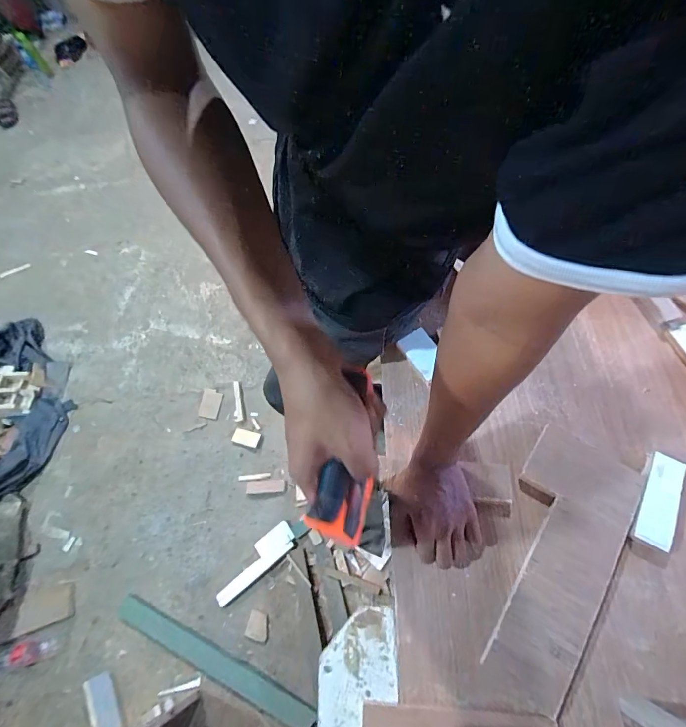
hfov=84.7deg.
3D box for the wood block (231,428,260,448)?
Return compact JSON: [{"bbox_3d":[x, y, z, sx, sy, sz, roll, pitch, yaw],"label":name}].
[{"bbox_3d":[-0.345,0.264,1.340,0.096,0.014,0.054,14,65,9],"label":"wood block"}]

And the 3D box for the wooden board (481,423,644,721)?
[{"bbox_3d":[0.249,0.218,0.439,0.119,0.018,0.292,28,73,19],"label":"wooden board"}]

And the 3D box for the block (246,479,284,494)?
[{"bbox_3d":[-0.262,0.415,1.265,0.129,0.019,0.041,-3,63,0],"label":"block"}]

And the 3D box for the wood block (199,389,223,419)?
[{"bbox_3d":[-0.497,0.149,1.412,0.076,0.008,0.110,5,64,5],"label":"wood block"}]

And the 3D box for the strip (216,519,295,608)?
[{"bbox_3d":[-0.269,0.607,1.153,0.275,0.025,0.081,-36,68,-15],"label":"strip"}]

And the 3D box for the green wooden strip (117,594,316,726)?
[{"bbox_3d":[-0.378,0.832,1.054,0.636,0.019,0.061,22,66,12],"label":"green wooden strip"}]

